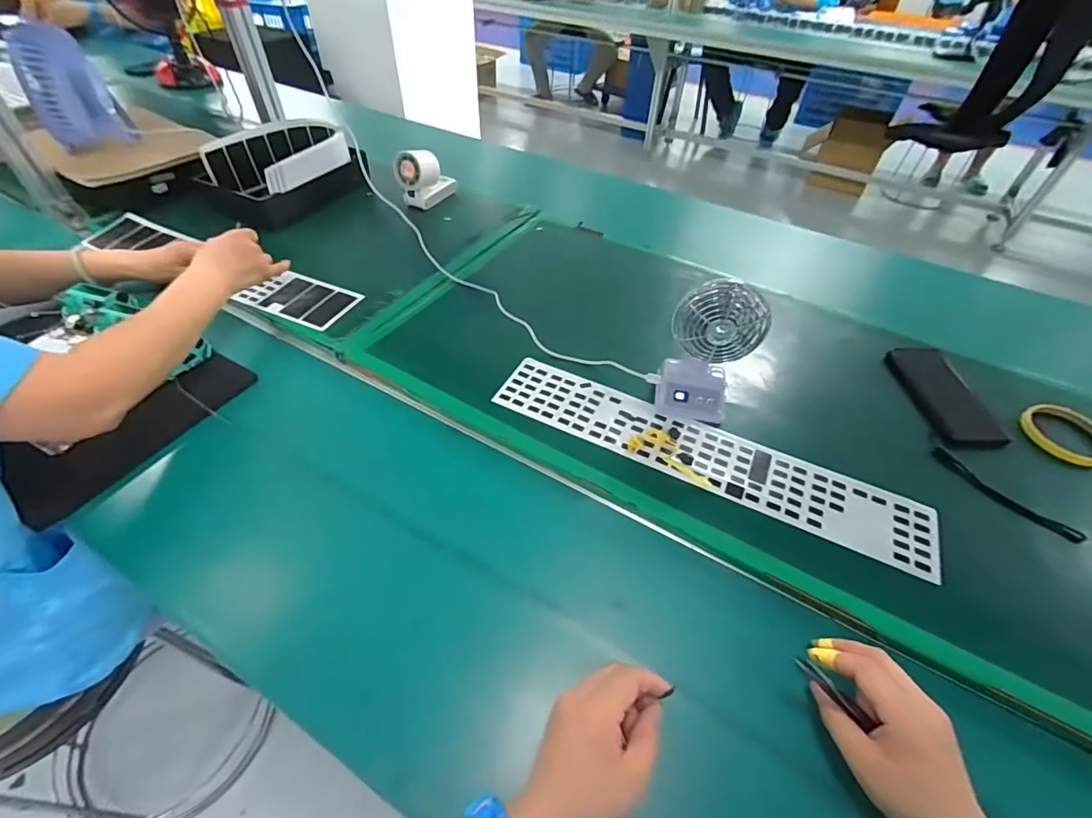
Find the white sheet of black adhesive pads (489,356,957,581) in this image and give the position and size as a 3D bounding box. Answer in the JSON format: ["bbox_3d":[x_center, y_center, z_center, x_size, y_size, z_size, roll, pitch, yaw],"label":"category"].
[{"bbox_3d":[0.169,0.046,0.542,0.477,0.011,0.096,22,49,18],"label":"white sheet of black adhesive pads"}]

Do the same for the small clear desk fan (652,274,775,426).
[{"bbox_3d":[0.182,-0.063,0.538,0.093,0.156,0.071,25,51,16],"label":"small clear desk fan"}]

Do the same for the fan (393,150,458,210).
[{"bbox_3d":[-0.227,-0.443,0.900,0.063,0.099,0.113,21,50,13],"label":"fan"}]

